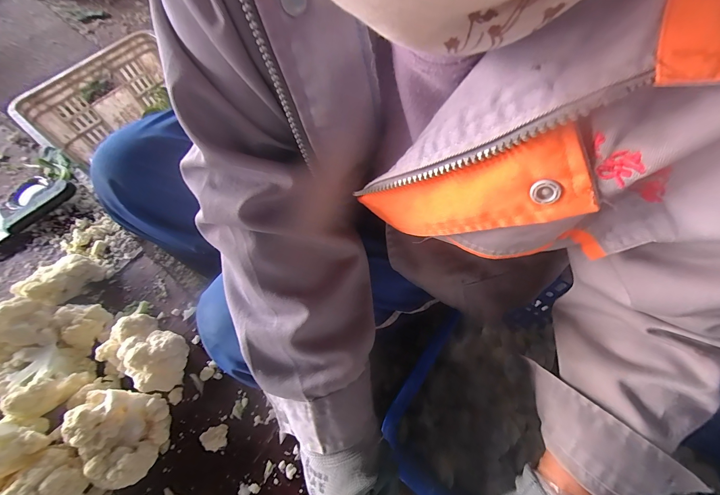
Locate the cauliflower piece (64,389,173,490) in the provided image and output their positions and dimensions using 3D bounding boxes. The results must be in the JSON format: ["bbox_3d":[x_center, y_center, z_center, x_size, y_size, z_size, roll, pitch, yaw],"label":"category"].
[{"bbox_3d":[-0.254,0.197,0.330,0.080,0.077,0.082,3,63,5],"label":"cauliflower piece"}]

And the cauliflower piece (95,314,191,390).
[{"bbox_3d":[-0.254,0.126,0.374,0.095,0.065,0.069,23,66,15],"label":"cauliflower piece"}]

